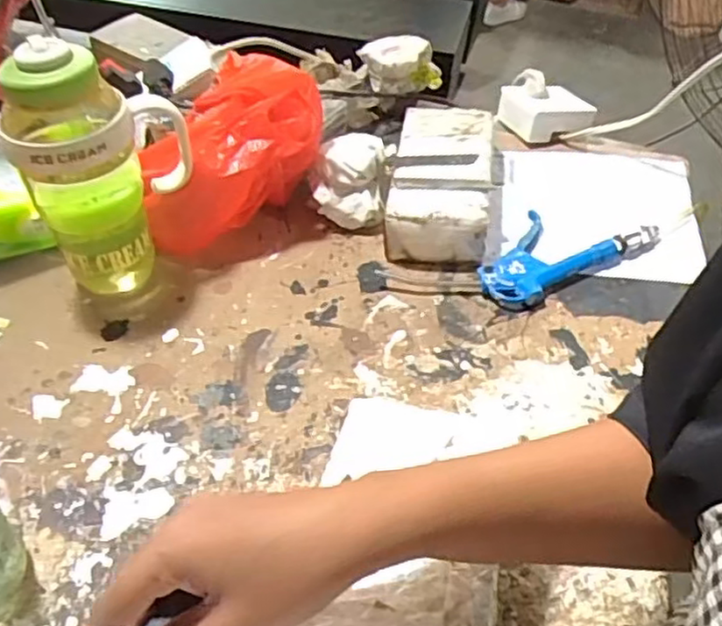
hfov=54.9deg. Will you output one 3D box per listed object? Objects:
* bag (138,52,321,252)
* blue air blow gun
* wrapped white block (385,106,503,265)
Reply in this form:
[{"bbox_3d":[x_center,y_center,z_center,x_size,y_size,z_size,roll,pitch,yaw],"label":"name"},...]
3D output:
[{"bbox_3d":[-0.142,-0.163,0.724,0.193,0.142,0.114,-31,58,-27],"label":"bag"},{"bbox_3d":[0.197,-0.074,0.706,0.190,0.026,0.096,-21,54,-20],"label":"blue air blow gun"},{"bbox_3d":[0.088,-0.146,0.753,0.108,0.054,0.204,8,49,2],"label":"wrapped white block"}]

